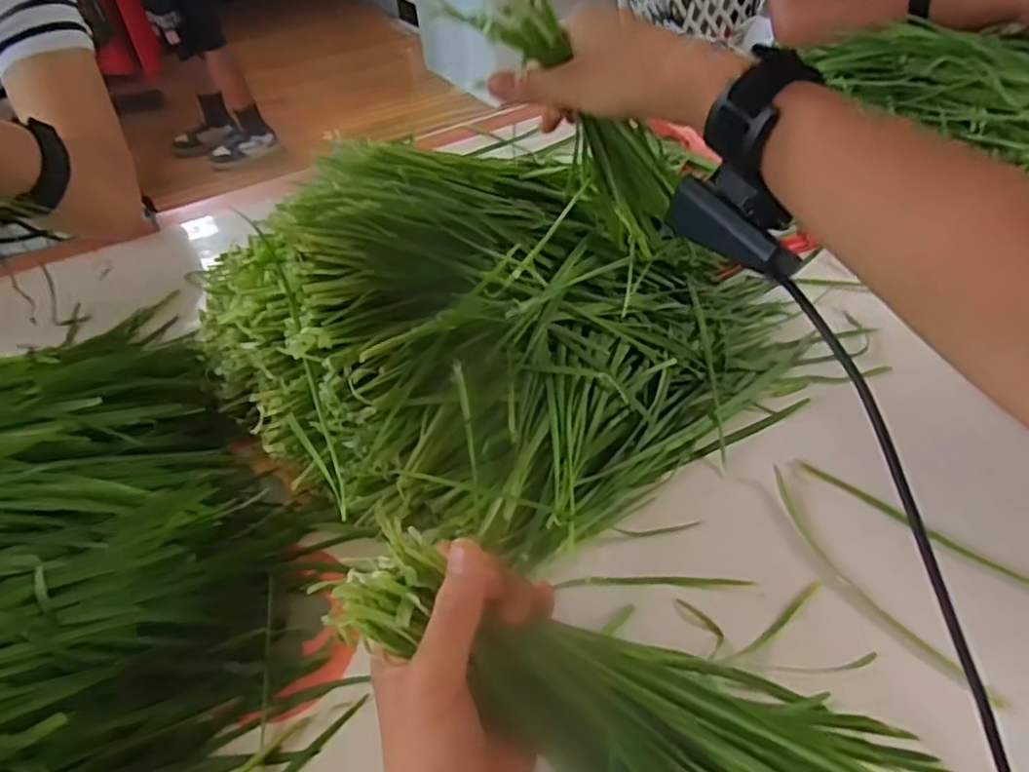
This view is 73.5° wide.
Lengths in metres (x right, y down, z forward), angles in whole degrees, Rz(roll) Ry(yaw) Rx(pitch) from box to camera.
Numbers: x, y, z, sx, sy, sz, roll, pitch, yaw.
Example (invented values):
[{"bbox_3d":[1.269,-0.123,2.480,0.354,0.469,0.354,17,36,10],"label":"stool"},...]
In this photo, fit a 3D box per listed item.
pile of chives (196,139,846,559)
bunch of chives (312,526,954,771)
[{"bbox_3d":[0.001,-0.061,0.466,0.363,0.118,0.287,-27,51,-20],"label":"pile of chives"},{"bbox_3d":[0.071,0.152,0.290,0.310,0.065,0.108,27,51,0],"label":"bunch of chives"}]

